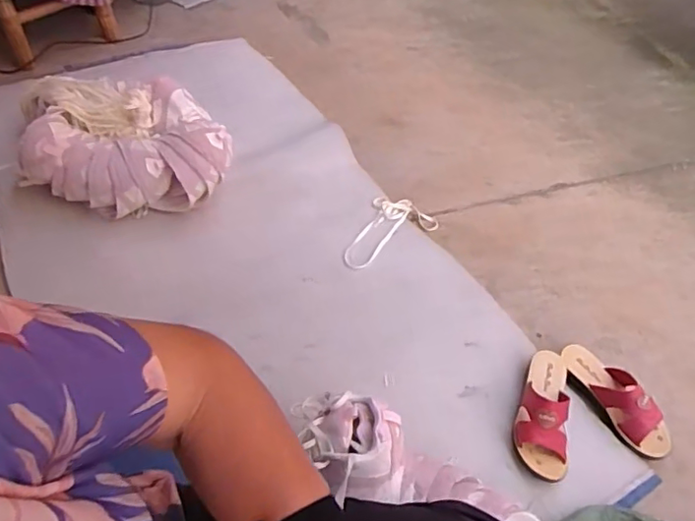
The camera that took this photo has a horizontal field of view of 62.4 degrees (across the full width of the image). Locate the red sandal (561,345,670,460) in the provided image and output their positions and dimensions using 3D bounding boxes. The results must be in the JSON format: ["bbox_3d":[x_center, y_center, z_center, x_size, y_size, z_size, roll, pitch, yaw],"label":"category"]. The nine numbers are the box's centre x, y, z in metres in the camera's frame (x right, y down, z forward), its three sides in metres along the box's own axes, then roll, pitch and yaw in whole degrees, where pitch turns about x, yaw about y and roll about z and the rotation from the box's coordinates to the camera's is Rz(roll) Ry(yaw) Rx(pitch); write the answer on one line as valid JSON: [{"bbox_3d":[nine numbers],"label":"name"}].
[{"bbox_3d":[0.475,0.239,1.011,0.081,0.070,0.228,-27,59,-25],"label":"red sandal"}]

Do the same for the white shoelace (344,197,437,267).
[{"bbox_3d":[0.072,-0.073,1.269,0.242,0.009,0.133,-29,59,-26],"label":"white shoelace"}]

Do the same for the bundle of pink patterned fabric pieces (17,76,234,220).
[{"bbox_3d":[-0.477,-0.249,1.254,0.443,0.175,0.305,0,51,-6],"label":"bundle of pink patterned fabric pieces"}]

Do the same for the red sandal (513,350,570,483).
[{"bbox_3d":[0.336,0.253,0.985,0.090,0.072,0.228,13,51,5],"label":"red sandal"}]

